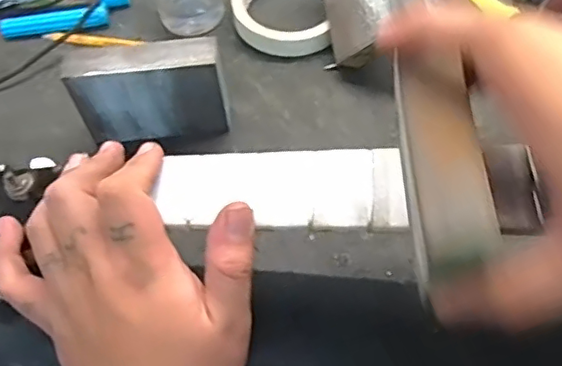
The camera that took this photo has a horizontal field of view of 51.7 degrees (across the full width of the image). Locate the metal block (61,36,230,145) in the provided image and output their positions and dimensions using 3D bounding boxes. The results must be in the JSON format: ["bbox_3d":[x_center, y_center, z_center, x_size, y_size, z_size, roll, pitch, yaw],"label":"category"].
[{"bbox_3d":[-0.088,-0.061,0.402,0.100,0.075,0.024,-7,57,1],"label":"metal block"}]

